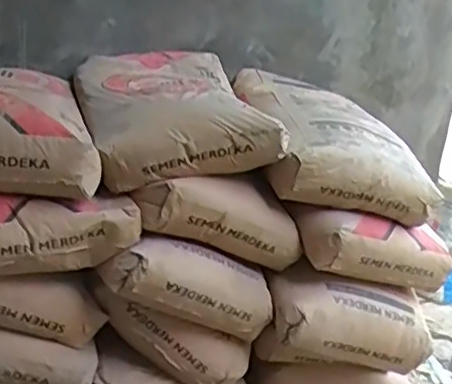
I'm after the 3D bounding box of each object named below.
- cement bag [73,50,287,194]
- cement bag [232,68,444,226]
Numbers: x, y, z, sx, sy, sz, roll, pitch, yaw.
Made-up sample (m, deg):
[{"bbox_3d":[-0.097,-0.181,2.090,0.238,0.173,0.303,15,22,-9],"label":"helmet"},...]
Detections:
[{"bbox_3d":[-0.129,-0.178,1.454,0.385,0.171,0.511,2,18,-15],"label":"cement bag"},{"bbox_3d":[0.229,-0.126,1.568,0.379,0.186,0.537,4,18,-10],"label":"cement bag"}]

